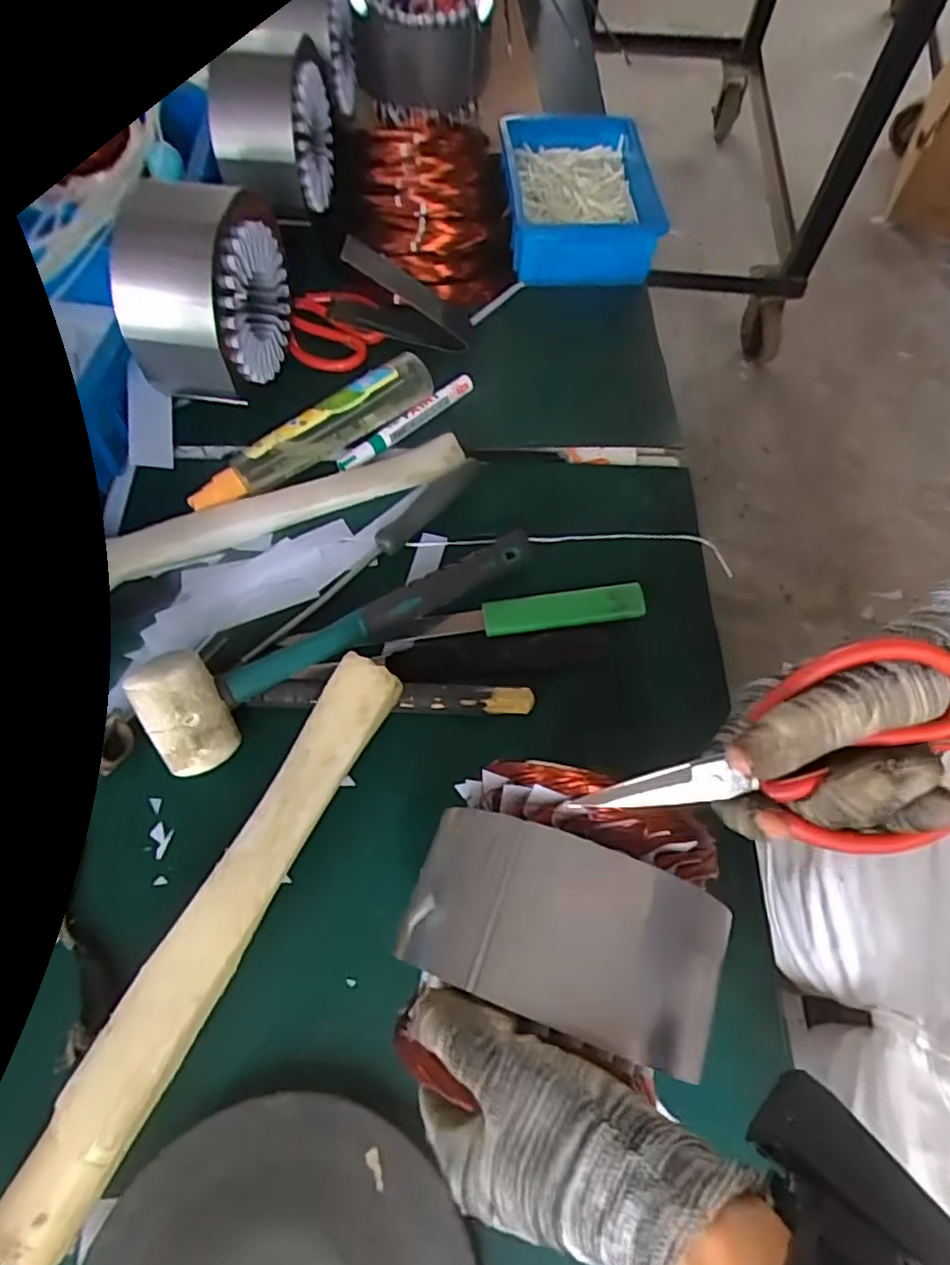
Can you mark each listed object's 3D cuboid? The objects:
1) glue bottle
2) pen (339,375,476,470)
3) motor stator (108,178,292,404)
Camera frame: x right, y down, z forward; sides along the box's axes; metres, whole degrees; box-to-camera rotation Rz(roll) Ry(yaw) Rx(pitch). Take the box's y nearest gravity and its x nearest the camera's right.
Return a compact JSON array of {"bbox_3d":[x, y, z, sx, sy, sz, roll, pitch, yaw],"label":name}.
[{"bbox_3d":[-0.128,-0.162,0.526,0.213,0.042,0.029,-33,69,-16],"label":"glue bottle"},{"bbox_3d":[-0.056,-0.175,0.549,0.018,0.012,0.137,42,71,17],"label":"pen"},{"bbox_3d":[-0.203,-0.255,0.509,0.077,0.154,0.126,11,65,4],"label":"motor stator"}]

